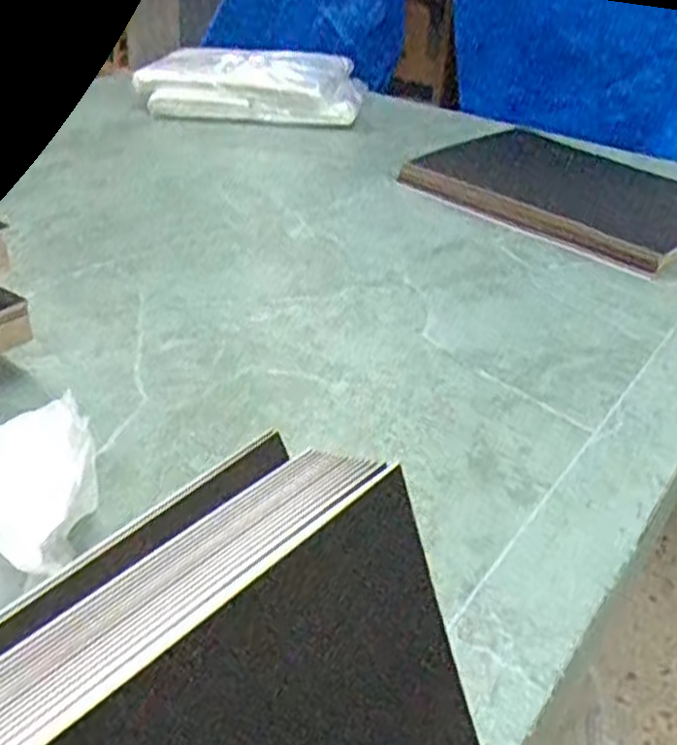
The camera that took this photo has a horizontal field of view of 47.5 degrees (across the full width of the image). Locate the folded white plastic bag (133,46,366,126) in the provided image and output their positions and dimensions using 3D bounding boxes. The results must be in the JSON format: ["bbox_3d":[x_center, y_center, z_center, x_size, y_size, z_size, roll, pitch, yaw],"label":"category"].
[{"bbox_3d":[-0.141,-0.506,1.347,0.371,0.076,0.236,9,33,6],"label":"folded white plastic bag"}]

